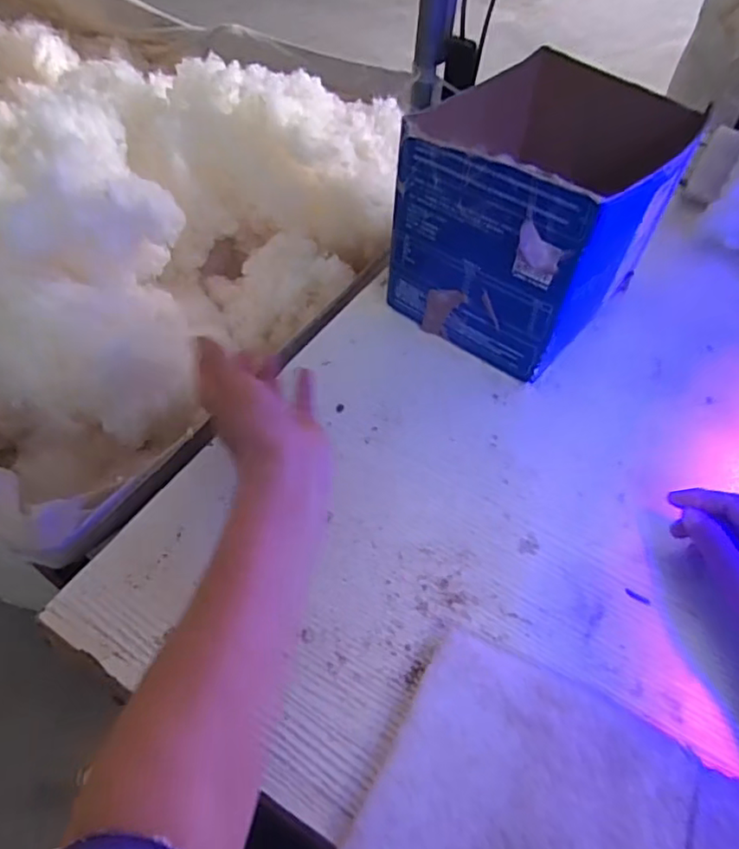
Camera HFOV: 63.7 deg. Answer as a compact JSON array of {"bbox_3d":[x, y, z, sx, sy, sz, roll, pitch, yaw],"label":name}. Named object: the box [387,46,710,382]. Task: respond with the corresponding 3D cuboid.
[{"bbox_3d":[0.164,-0.202,0.569,0.181,0.187,0.258,31,56,20],"label":"box"}]

